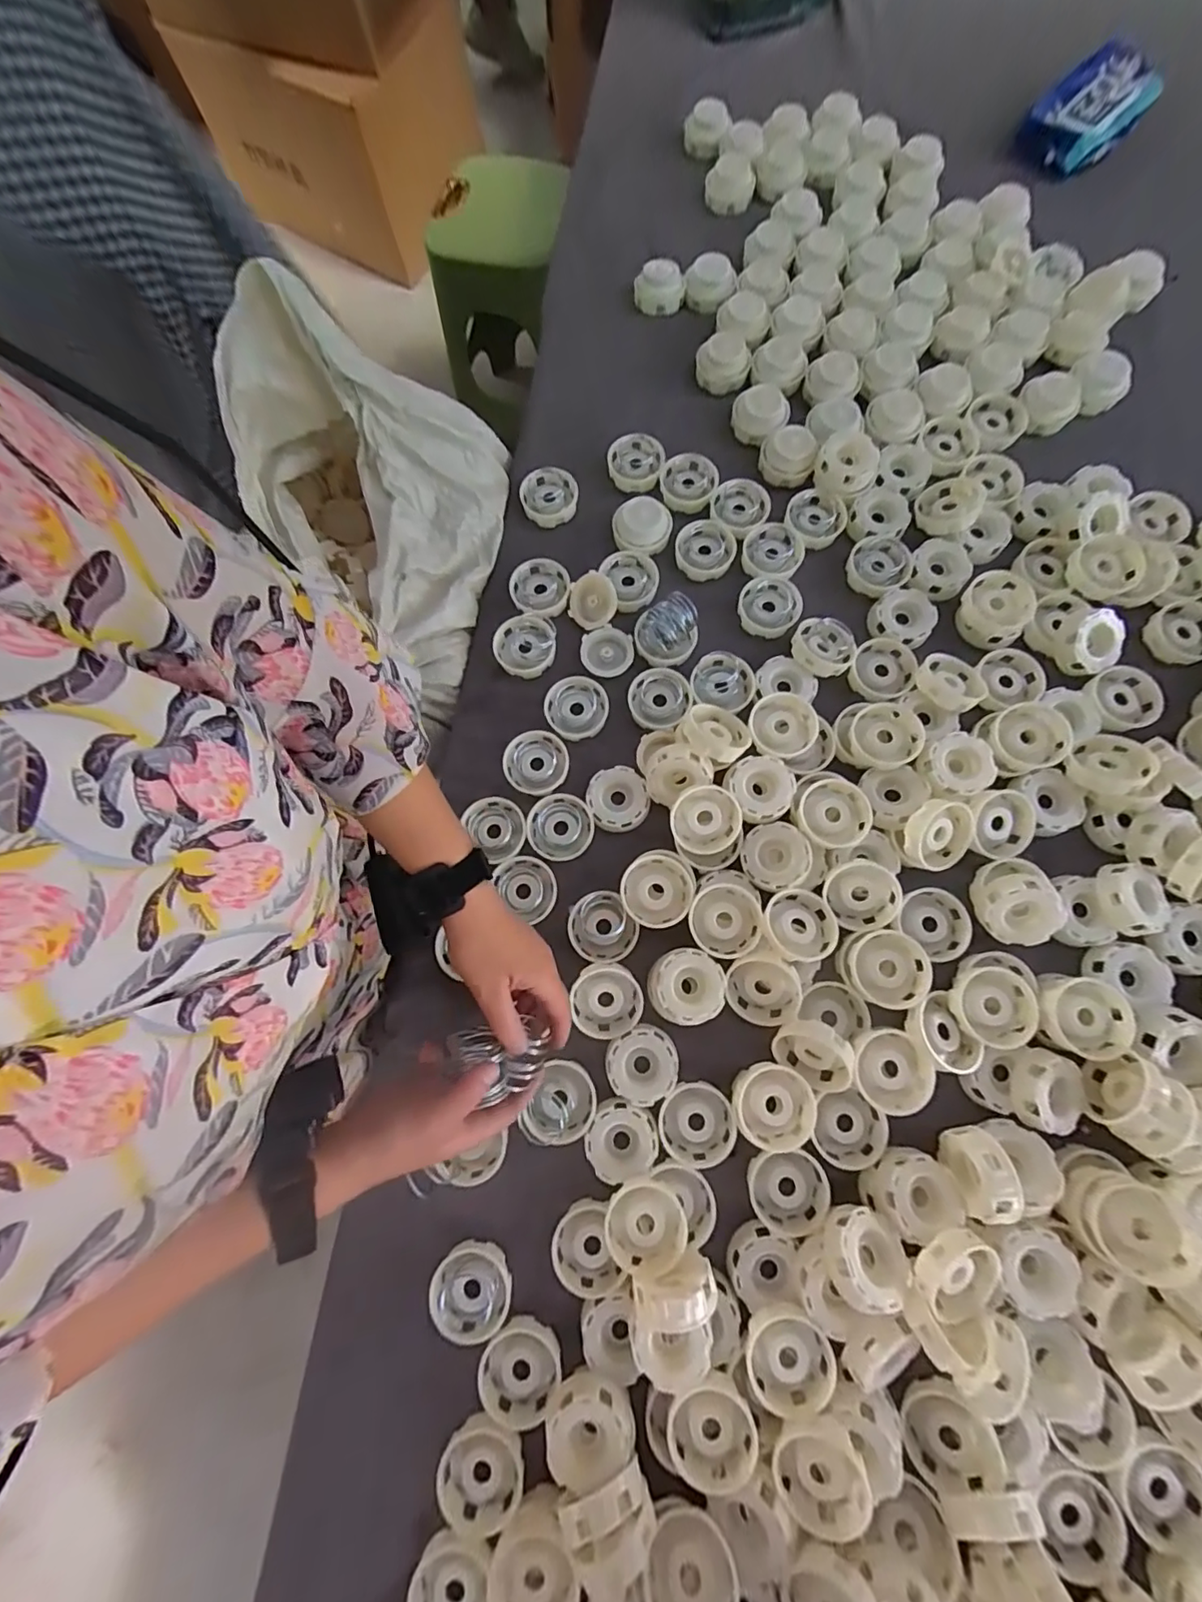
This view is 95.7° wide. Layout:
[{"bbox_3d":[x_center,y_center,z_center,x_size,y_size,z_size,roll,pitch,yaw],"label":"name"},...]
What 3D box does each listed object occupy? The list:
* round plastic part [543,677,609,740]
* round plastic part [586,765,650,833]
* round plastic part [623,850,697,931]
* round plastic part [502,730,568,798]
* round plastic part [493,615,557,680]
[{"bbox_3d":[-0.026,-0.100,0.582,0.067,0.020,0.068,-15,77,-2],"label":"round plastic part"},{"bbox_3d":[0.018,-0.001,0.560,0.060,0.022,0.065,0,77,1],"label":"round plastic part"},{"bbox_3d":[0.055,0.083,0.517,0.065,0.018,0.074,30,79,8],"label":"round plastic part"},{"bbox_3d":[-0.068,-0.038,0.571,0.066,0.018,0.068,0,77,1],"label":"round plastic part"},{"bbox_3d":[-0.083,-0.172,0.603,0.067,0.026,0.068,0,77,1],"label":"round plastic part"}]

